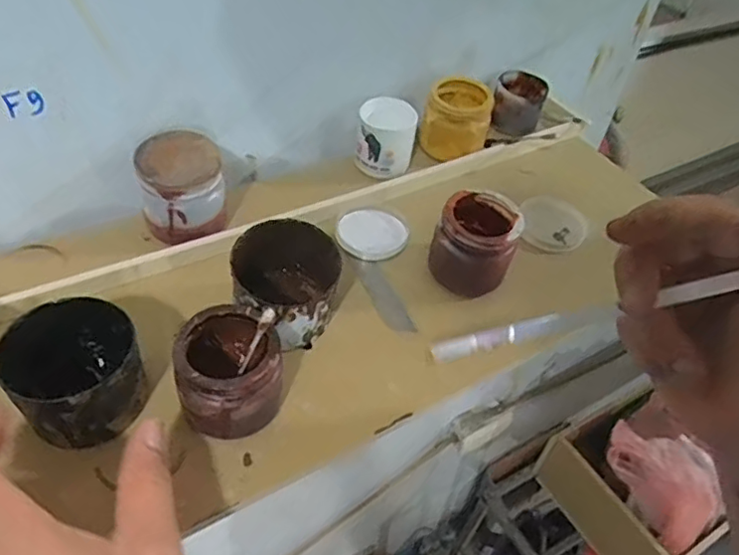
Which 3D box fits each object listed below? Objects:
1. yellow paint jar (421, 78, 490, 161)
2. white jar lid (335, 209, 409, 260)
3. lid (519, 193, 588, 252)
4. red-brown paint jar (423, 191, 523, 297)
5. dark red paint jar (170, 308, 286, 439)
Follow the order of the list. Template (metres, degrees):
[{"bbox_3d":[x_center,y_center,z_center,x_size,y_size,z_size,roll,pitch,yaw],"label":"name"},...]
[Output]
[{"bbox_3d":[0.075,-0.135,0.504,0.052,0.052,0.050,3,45,-3],"label":"yellow paint jar"},{"bbox_3d":[0.002,-0.033,0.443,0.053,0.011,0.045,-1,45,-7],"label":"white jar lid"},{"bbox_3d":[0.146,-0.043,0.468,0.053,0.015,0.053,3,45,-3],"label":"lid"},{"bbox_3d":[0.072,-0.022,0.409,0.055,0.058,0.051,3,45,-3],"label":"red-brown paint jar"},{"bbox_3d":[-0.076,0.052,0.320,0.054,0.053,0.052,3,45,-3],"label":"dark red paint jar"}]

